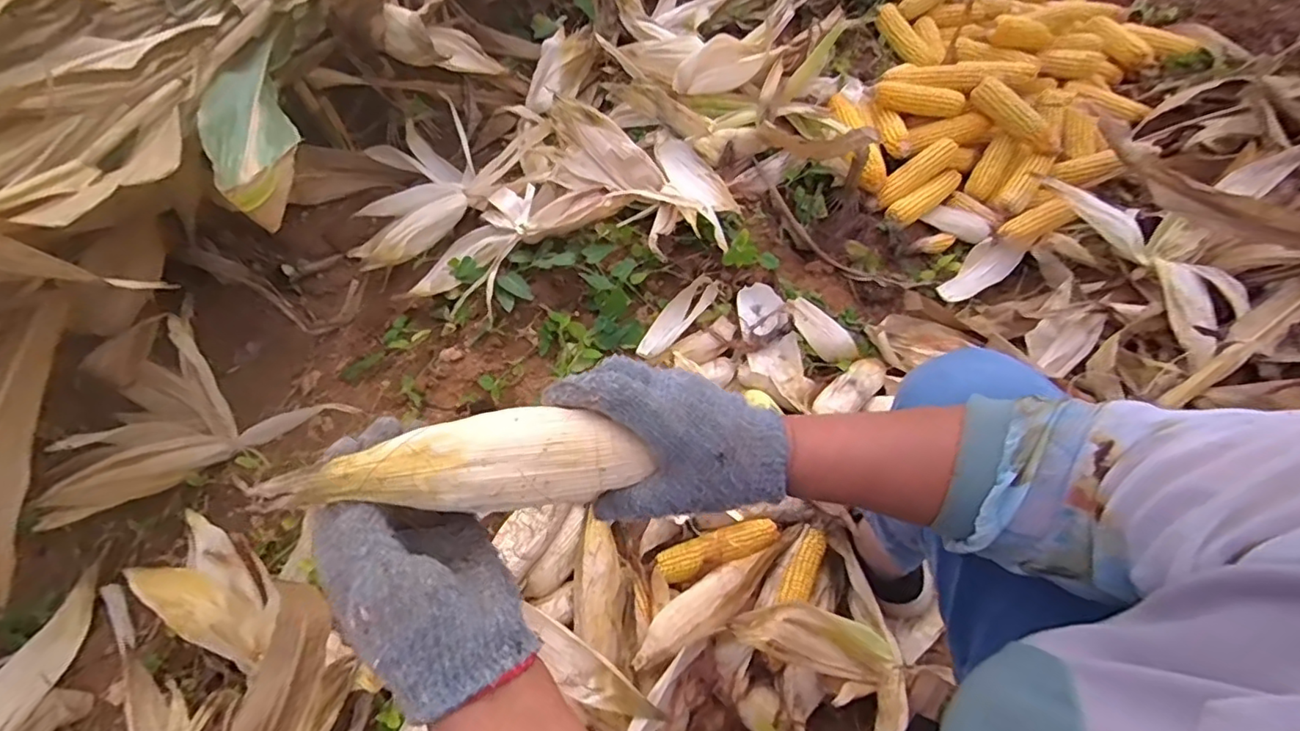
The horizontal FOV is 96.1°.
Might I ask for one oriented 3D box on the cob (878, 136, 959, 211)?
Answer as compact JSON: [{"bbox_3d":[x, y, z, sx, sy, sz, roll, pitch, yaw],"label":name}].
[{"bbox_3d":[0.523,-0.380,1.152,0.208,0.040,0.052,-36,68,-14],"label":"cob"}]

